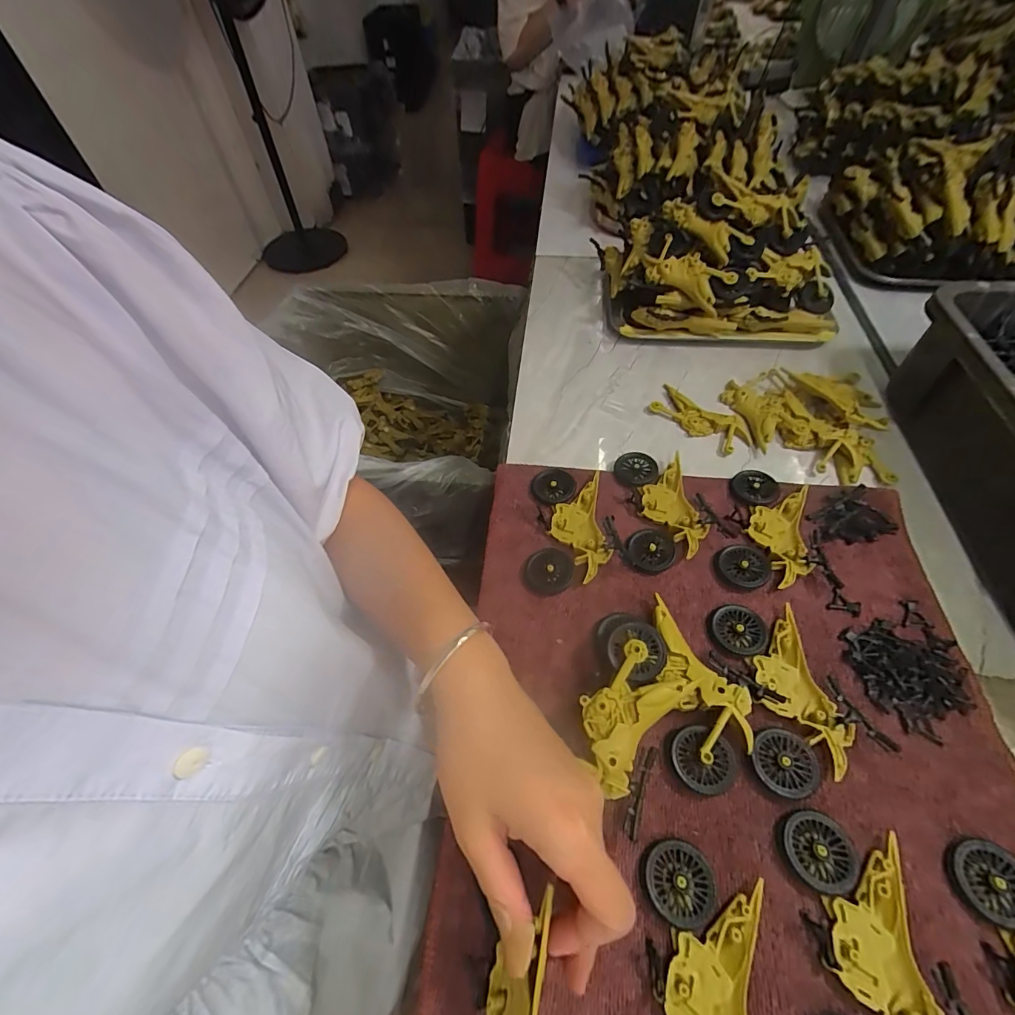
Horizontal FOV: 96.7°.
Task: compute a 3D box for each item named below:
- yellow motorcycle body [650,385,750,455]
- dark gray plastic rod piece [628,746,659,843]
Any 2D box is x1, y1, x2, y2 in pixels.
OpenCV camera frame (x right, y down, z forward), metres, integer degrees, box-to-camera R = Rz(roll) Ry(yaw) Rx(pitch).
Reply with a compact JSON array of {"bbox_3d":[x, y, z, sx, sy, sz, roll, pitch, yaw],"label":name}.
[{"bbox_3d":[0.192,-0.090,0.454,0.038,0.012,0.095,-38,61,-21],"label":"yellow motorcycle body"},{"bbox_3d":[0.076,0.164,0.262,0.009,0.006,0.048,17,70,15],"label":"dark gray plastic rod piece"}]

